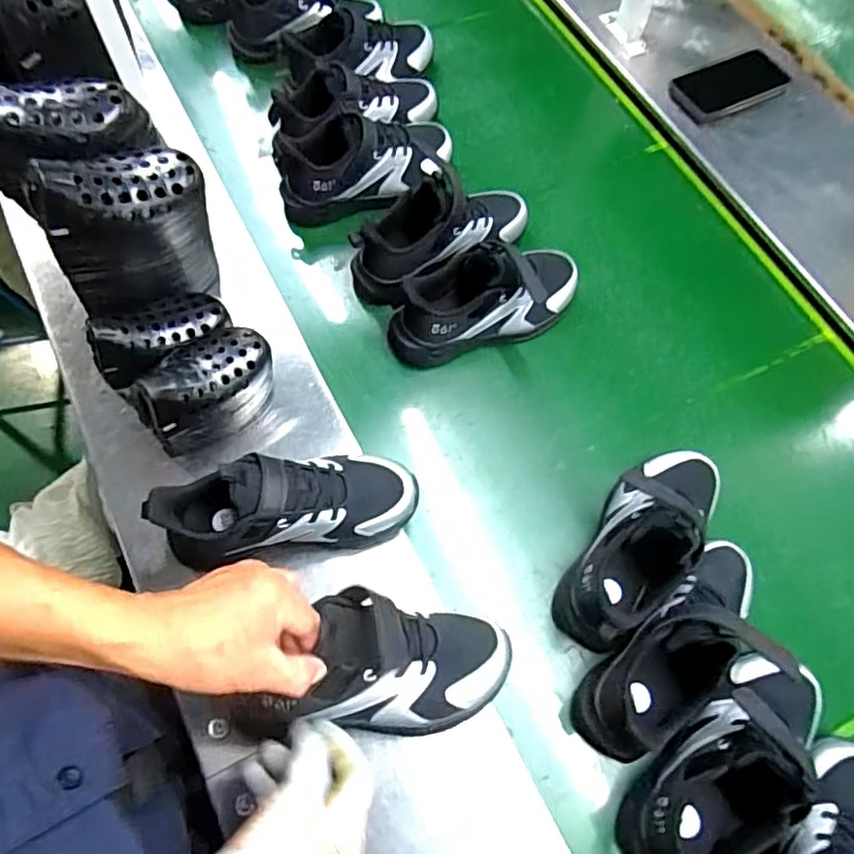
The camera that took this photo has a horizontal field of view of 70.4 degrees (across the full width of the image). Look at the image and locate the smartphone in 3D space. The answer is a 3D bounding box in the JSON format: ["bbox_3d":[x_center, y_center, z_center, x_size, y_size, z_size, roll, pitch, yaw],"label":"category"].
[{"bbox_3d":[0.414,-0.461,0.819,0.162,0.015,0.075,-22,81,-9],"label":"smartphone"}]

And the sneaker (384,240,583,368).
[{"bbox_3d":[0.068,-0.142,0.653,0.213,0.118,0.079,-23,72,-10],"label":"sneaker"}]

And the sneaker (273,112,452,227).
[{"bbox_3d":[-0.073,-0.322,0.724,0.216,0.108,0.092,-24,72,-10],"label":"sneaker"}]

